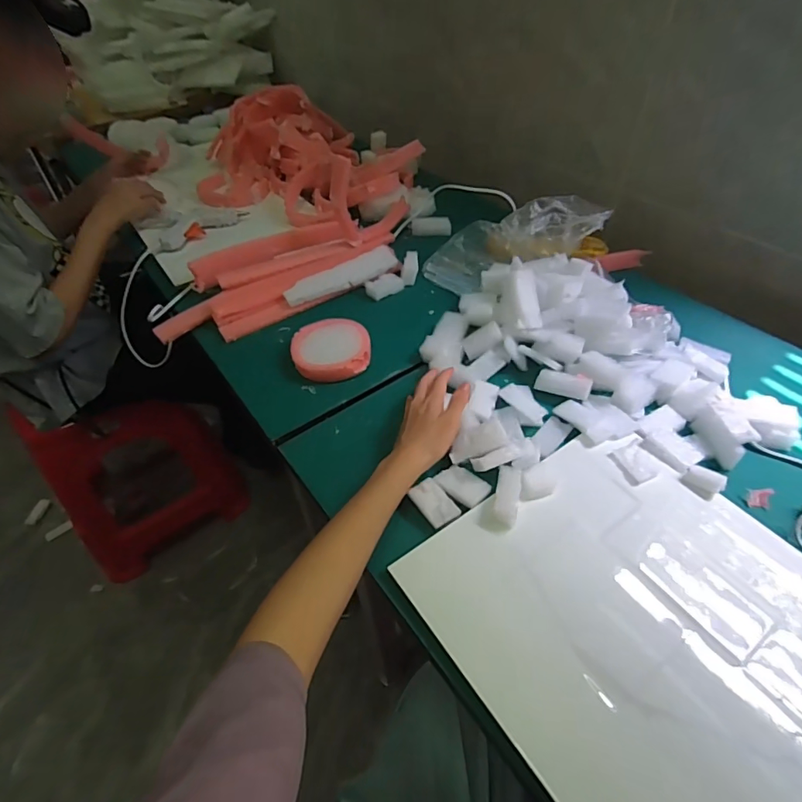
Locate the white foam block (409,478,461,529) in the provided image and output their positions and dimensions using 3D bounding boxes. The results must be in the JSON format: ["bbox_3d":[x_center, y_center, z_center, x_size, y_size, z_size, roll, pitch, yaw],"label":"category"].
[{"bbox_3d":[0.032,0.097,0.464,0.029,0.006,0.047,-29,54,-23],"label":"white foam block"}]

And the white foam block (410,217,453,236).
[{"bbox_3d":[0.053,-0.302,0.835,0.068,0.028,0.020,-2,46,2],"label":"white foam block"}]

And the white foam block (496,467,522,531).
[{"bbox_3d":[0.101,0.090,0.455,0.023,0.021,0.058,10,49,10],"label":"white foam block"}]

